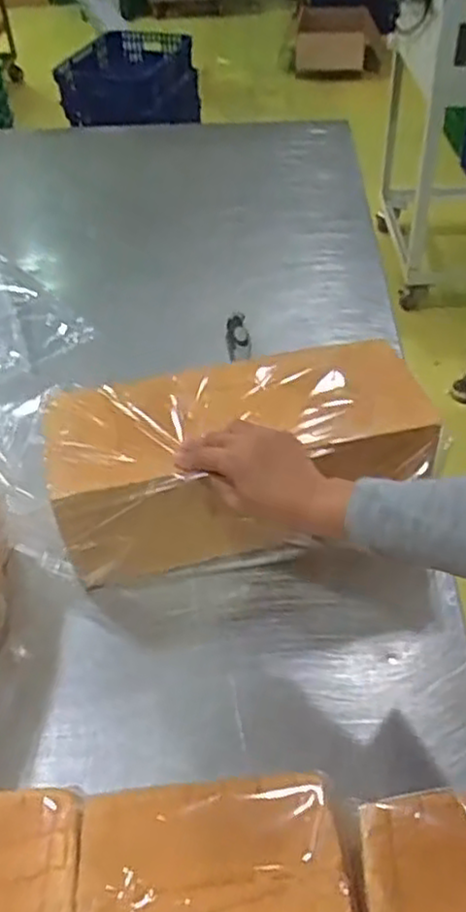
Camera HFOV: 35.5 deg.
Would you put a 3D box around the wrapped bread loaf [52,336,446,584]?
[{"bbox_3d":[0.005,-0.002,0.696,0.338,0.134,0.163,-9,42,-2],"label":"wrapped bread loaf"}]

